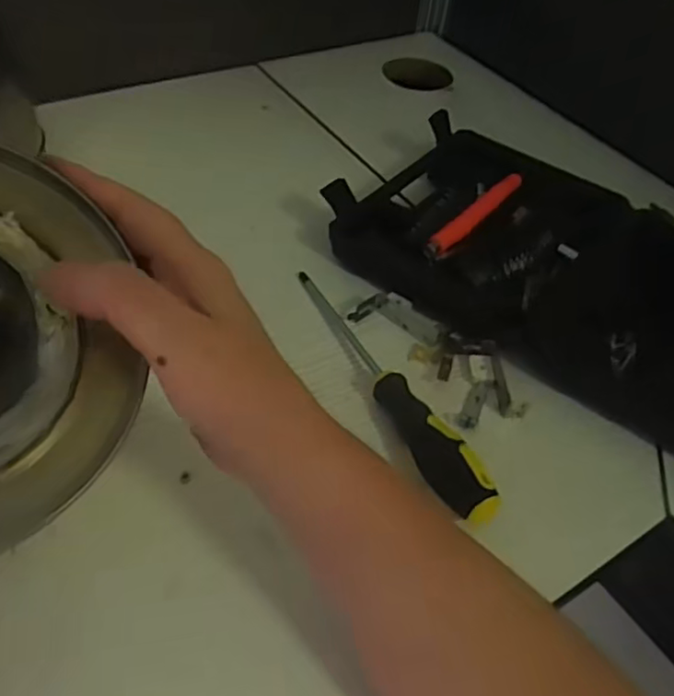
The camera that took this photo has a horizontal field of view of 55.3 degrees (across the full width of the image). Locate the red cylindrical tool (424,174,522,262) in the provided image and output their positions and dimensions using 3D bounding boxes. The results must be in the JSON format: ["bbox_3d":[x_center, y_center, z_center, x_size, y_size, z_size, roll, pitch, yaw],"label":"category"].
[{"bbox_3d":[0.112,-0.108,0.508,0.016,0.014,0.148,31,51,20],"label":"red cylindrical tool"}]

